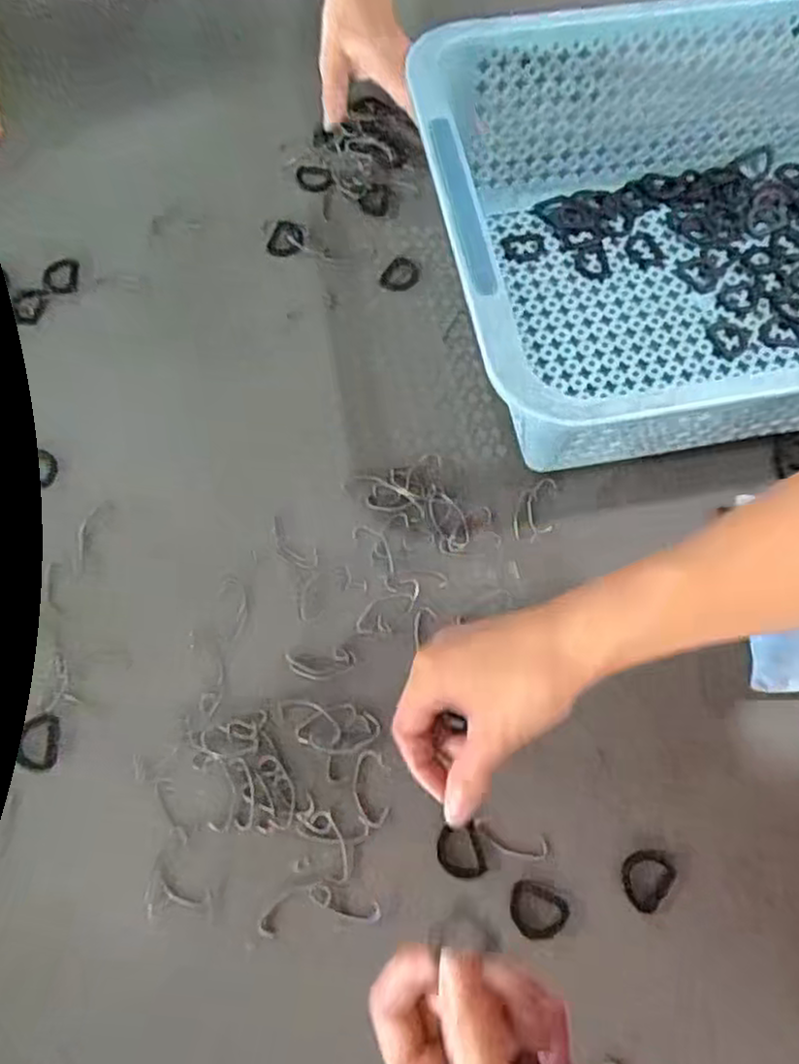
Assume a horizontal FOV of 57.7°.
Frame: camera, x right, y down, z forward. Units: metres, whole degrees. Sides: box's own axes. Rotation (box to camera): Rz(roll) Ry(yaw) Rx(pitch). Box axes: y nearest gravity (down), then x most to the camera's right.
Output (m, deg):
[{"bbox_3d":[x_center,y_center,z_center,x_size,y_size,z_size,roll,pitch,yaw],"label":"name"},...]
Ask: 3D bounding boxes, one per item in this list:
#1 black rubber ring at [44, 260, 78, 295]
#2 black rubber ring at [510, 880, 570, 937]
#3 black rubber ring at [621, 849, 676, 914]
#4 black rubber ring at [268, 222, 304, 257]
[{"bbox_3d":[-0.242,-0.182,0.519,0.023,0.006,0.025,-3,67,-3],"label":"black rubber ring"},{"bbox_3d":[0.069,0.190,0.362,0.028,0.004,0.024,23,69,8],"label":"black rubber ring"},{"bbox_3d":[0.126,0.176,0.369,0.030,0.005,0.025,-41,74,-16],"label":"black rubber ring"},{"bbox_3d":[-0.082,-0.214,0.528,0.024,0.004,0.035,16,68,5],"label":"black rubber ring"}]

